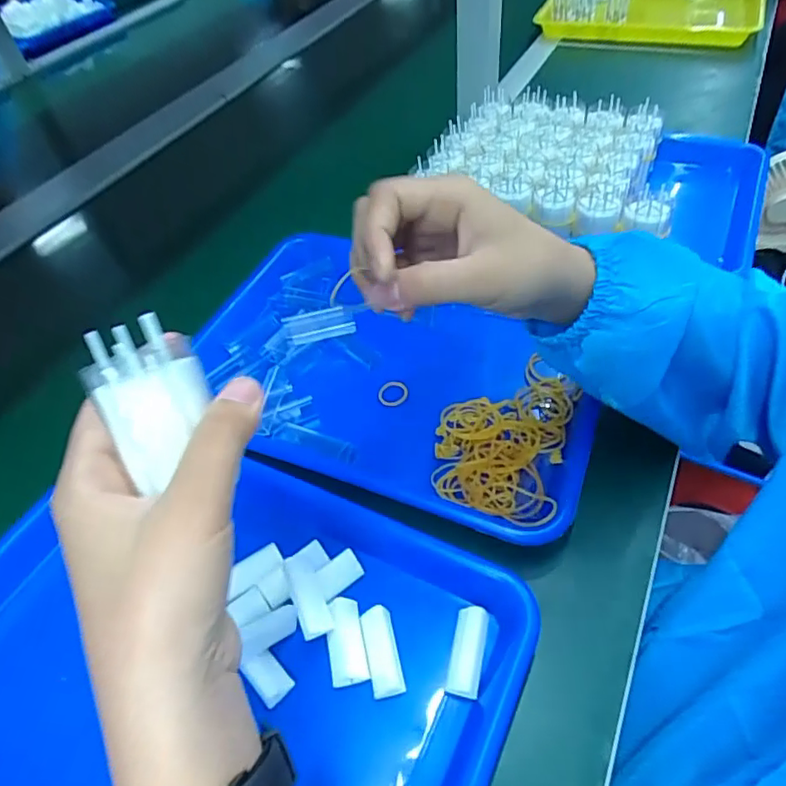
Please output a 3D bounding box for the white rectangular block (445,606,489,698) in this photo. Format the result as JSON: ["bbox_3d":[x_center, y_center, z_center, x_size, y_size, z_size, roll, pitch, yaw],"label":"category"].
[{"bbox_3d":[0.043,0.147,0.323,0.020,0.005,0.047,-4,60,36],"label":"white rectangular block"}]

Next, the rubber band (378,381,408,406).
[{"bbox_3d":[0.000,0.001,0.461,0.025,0.007,0.020,-8,51,-3],"label":"rubber band"}]

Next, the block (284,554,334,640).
[{"bbox_3d":[-0.051,0.122,0.341,0.017,0.013,0.048,-21,50,-11],"label":"block"}]

